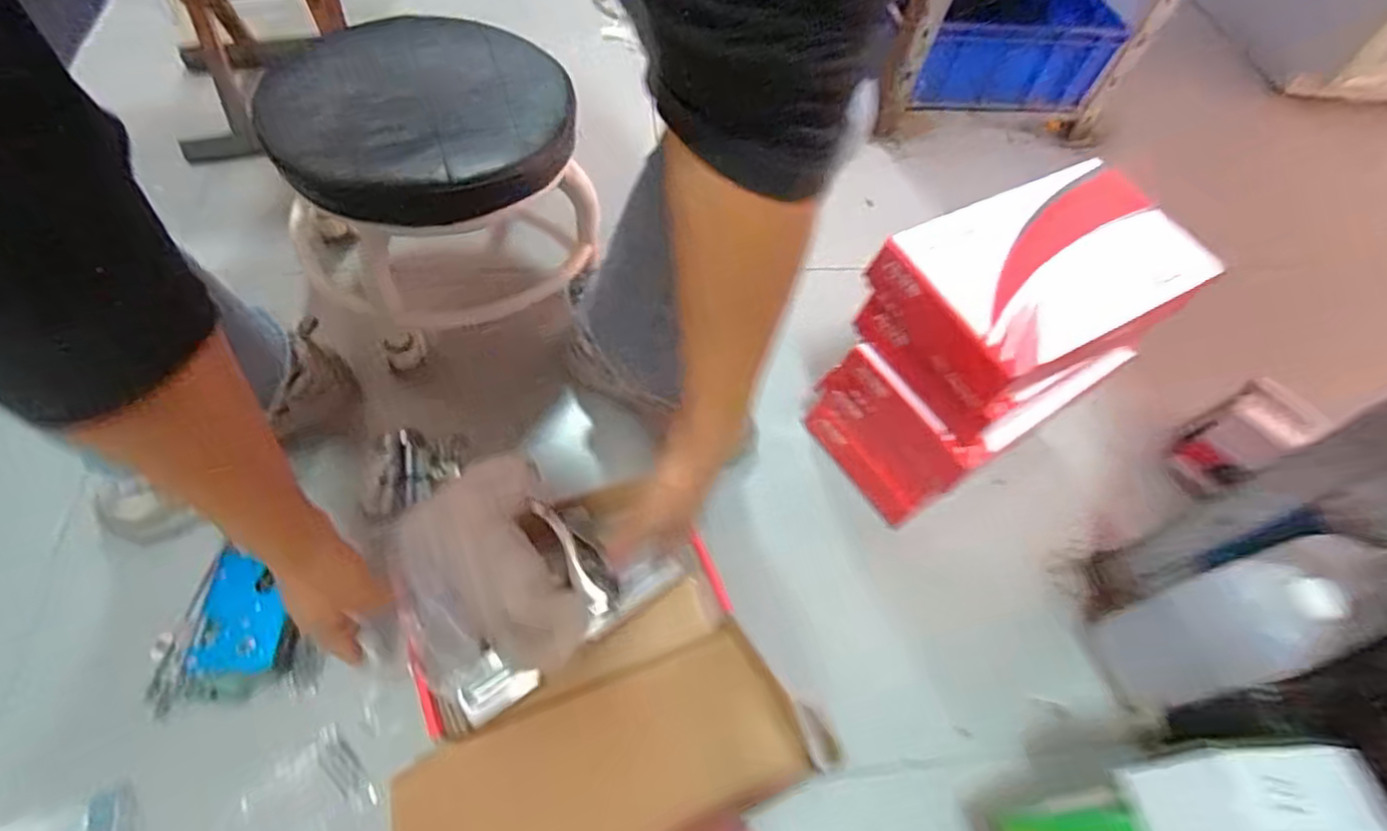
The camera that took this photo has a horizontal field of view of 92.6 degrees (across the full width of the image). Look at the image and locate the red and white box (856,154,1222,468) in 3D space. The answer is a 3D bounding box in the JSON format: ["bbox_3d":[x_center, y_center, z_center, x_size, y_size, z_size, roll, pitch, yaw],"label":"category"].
[{"bbox_3d":[0.286,-0.091,0.578,0.222,0.132,0.157,-20,62,-19],"label":"red and white box"}]

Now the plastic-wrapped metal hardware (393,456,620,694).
[{"bbox_3d":[-0.169,0.134,0.549,0.152,0.051,0.174,-37,66,-23],"label":"plastic-wrapped metal hardware"}]

